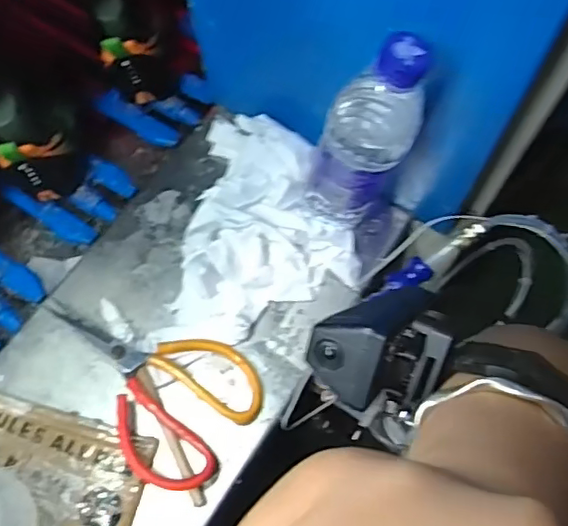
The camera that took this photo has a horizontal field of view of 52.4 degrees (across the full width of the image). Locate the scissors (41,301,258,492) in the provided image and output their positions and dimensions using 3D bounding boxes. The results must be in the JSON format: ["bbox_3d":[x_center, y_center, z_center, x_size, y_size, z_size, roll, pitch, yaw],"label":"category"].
[{"bbox_3d":[-0.104,0.090,0.496,0.120,0.031,0.188,-34,71,-13],"label":"scissors"}]

